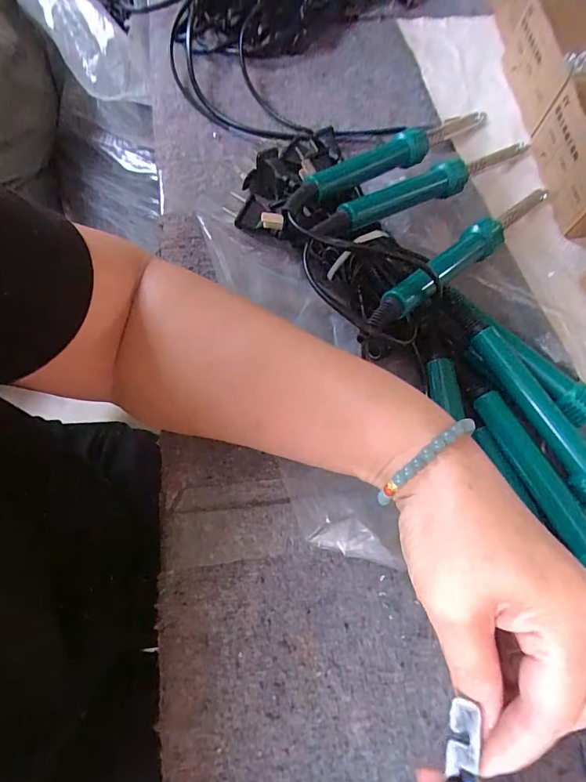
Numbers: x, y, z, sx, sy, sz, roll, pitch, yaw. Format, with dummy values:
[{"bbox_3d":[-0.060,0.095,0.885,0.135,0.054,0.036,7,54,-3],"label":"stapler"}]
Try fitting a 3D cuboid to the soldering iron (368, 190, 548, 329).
[{"bbox_3d":[0.117,-0.093,0.292,0.018,0.021,0.223,45,58,13],"label":"soldering iron"}]

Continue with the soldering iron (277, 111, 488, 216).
[{"bbox_3d":[0.081,-0.174,0.323,0.222,0.021,0.019,-36,74,-29],"label":"soldering iron"}]

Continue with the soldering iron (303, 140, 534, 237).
[{"bbox_3d":[0.104,-0.148,0.313,0.230,0.020,0.017,-31,73,-28],"label":"soldering iron"}]

